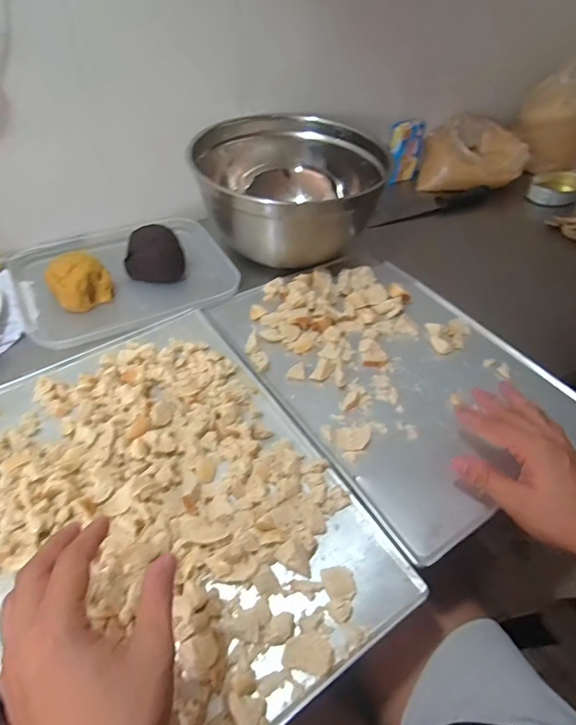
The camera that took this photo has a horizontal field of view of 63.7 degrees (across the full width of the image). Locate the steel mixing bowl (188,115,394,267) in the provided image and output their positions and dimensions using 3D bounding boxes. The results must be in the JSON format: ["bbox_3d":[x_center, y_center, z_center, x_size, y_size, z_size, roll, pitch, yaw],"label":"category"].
[{"bbox_3d":[0.007,-0.268,0.759,0.287,0.169,0.248,3,45,1],"label":"steel mixing bowl"}]

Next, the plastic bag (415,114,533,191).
[{"bbox_3d":[0.399,-0.441,1.000,0.205,0.118,0.145,14,46,12],"label":"plastic bag"}]

